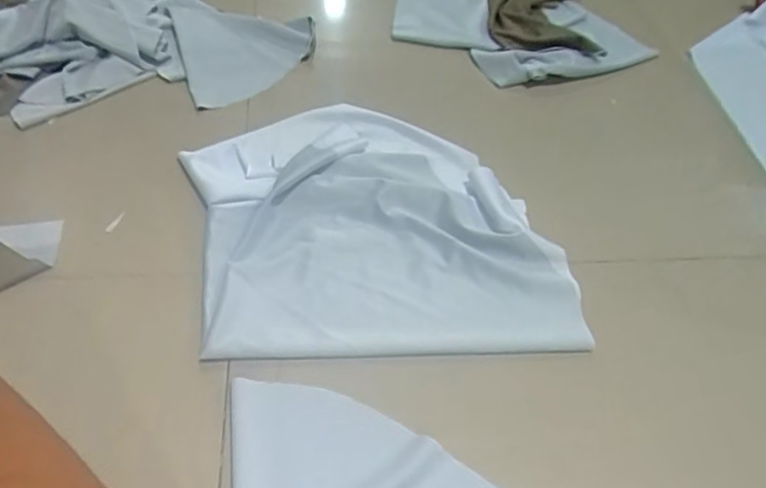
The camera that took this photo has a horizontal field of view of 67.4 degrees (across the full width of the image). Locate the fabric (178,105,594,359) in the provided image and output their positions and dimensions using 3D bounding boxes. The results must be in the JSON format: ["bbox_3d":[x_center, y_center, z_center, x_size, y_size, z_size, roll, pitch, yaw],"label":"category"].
[{"bbox_3d":[-0.007,-0.036,0.567,0.342,0.017,0.306,-1,51,-6],"label":"fabric"}]

